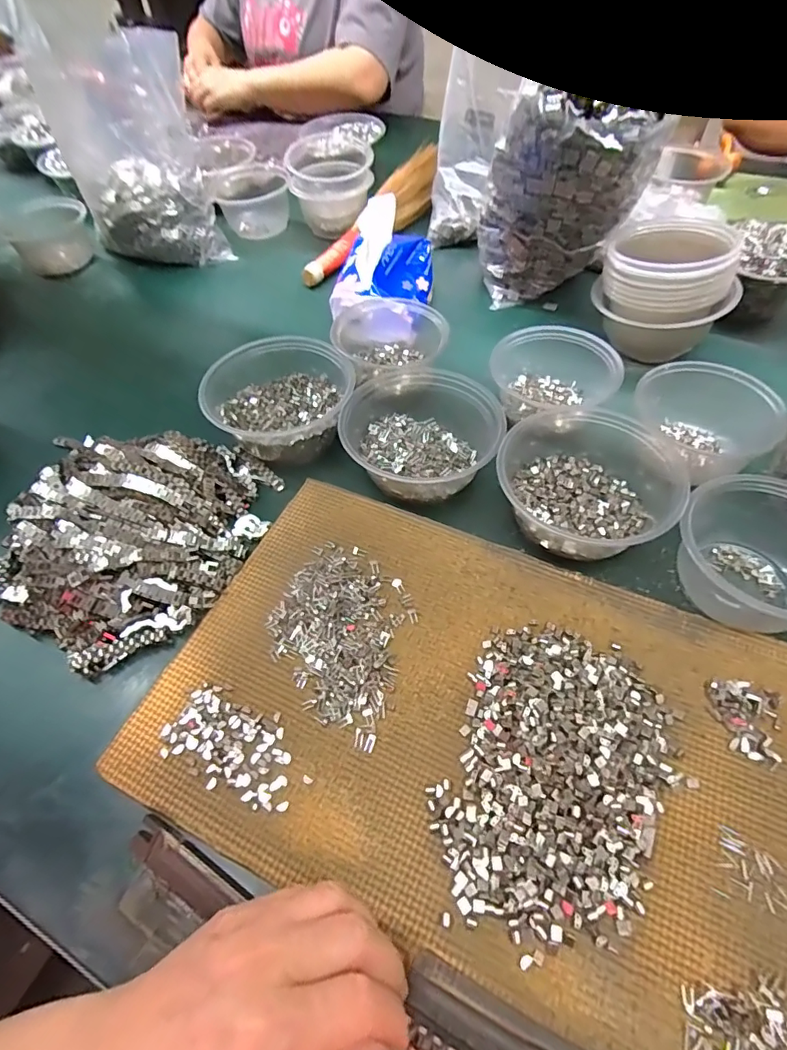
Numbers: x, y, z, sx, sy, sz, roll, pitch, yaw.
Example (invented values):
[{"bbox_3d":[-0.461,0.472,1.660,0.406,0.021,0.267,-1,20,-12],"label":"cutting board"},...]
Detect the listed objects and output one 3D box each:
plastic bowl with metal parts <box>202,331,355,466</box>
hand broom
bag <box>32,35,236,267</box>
[{"bbox_3d":[-0.107,-0.121,0.474,0.126,0.066,0.124,-2,52,3],"label":"plastic bowl with metal parts"},{"bbox_3d":[-0.015,-0.422,0.695,0.065,0.067,0.303,26,62,19],"label":"hand broom"},{"bbox_3d":[-0.326,-0.464,0.639,0.168,0.206,0.142,-20,58,-9],"label":"bag"}]

